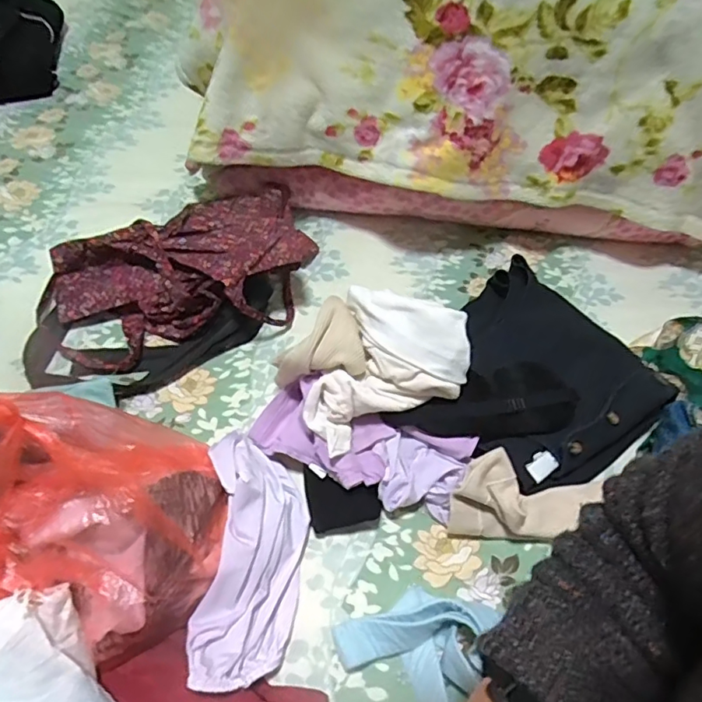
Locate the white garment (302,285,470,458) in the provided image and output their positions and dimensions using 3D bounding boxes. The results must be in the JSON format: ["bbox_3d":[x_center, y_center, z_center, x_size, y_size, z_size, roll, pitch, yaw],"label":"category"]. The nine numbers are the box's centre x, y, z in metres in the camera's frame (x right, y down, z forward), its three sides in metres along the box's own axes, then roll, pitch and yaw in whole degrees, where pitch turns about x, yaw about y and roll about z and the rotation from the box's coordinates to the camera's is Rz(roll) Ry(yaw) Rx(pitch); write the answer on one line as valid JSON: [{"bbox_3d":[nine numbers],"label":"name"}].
[{"bbox_3d":[0.038,0.029,0.541,0.140,0.094,0.145,19,55,10],"label":"white garment"}]

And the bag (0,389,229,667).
[{"bbox_3d":[-0.222,0.131,0.439,0.208,0.157,0.186,-1,54,-5],"label":"bag"}]

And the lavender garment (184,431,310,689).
[{"bbox_3d":[-0.090,0.185,0.507,0.094,0.075,0.224,1,56,-4],"label":"lavender garment"}]

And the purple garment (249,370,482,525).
[{"bbox_3d":[0.006,0.105,0.572,0.230,0.075,0.090,18,57,7],"label":"purple garment"}]

